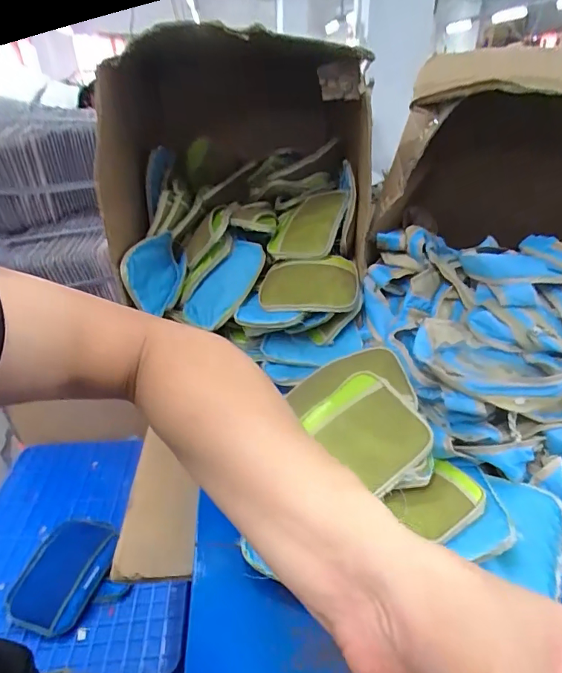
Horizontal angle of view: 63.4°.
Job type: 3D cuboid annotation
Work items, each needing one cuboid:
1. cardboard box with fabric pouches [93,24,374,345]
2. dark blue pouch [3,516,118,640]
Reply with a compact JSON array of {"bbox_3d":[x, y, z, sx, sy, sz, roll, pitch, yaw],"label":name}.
[{"bbox_3d":[-0.061,-0.338,0.934,0.452,0.471,0.459,1,29,5],"label":"cardboard box with fabric pouches"},{"bbox_3d":[-0.416,0.452,0.874,0.171,0.041,0.198,8,31,17],"label":"dark blue pouch"}]

